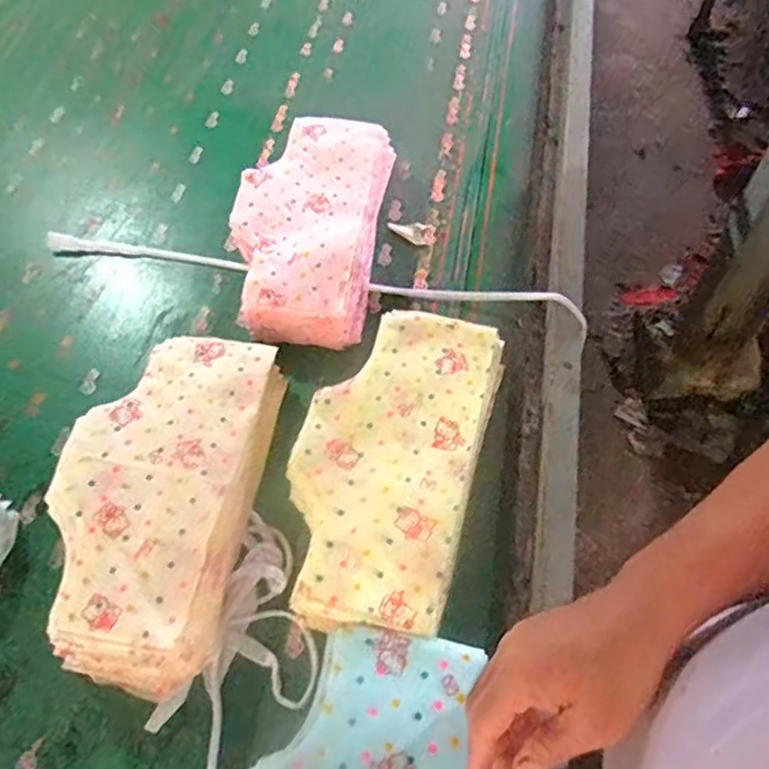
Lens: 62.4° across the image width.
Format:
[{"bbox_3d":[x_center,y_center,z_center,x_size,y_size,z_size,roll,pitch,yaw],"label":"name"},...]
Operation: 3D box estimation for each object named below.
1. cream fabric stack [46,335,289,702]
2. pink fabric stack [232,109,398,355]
[{"bbox_3d":[-0.205,0.107,0.609,0.172,0.086,0.324,4,60,7],"label":"cream fabric stack"},{"bbox_3d":[-0.090,-0.190,0.776,0.159,0.080,0.305,5,60,7],"label":"pink fabric stack"}]

